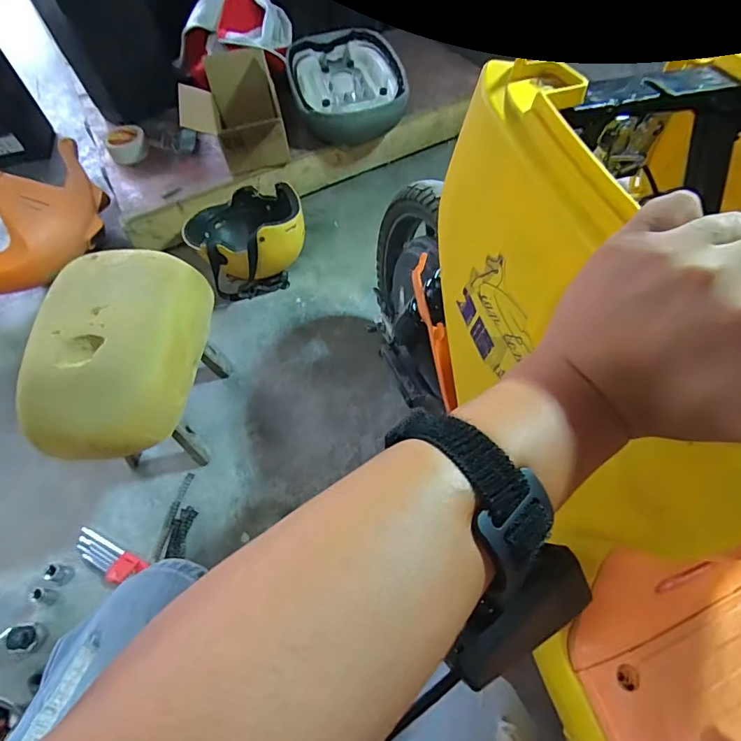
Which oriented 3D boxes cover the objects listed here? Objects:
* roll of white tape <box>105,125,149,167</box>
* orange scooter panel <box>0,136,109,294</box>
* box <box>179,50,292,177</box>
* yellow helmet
[{"bbox_3d":[-0.603,-0.560,1.150,0.092,0.054,0.104,-19,59,-8],"label":"roll of white tape"},{"bbox_3d":[-0.760,-0.330,1.047,0.149,0.227,0.460,21,62,16],"label":"orange scooter panel"},{"bbox_3d":[-0.318,-0.599,1.093,0.218,0.154,0.239,-14,59,-5],"label":"box"},{"bbox_3d":[-0.270,-0.301,1.037,0.241,0.153,0.231,-2,58,3],"label":"yellow helmet"}]

